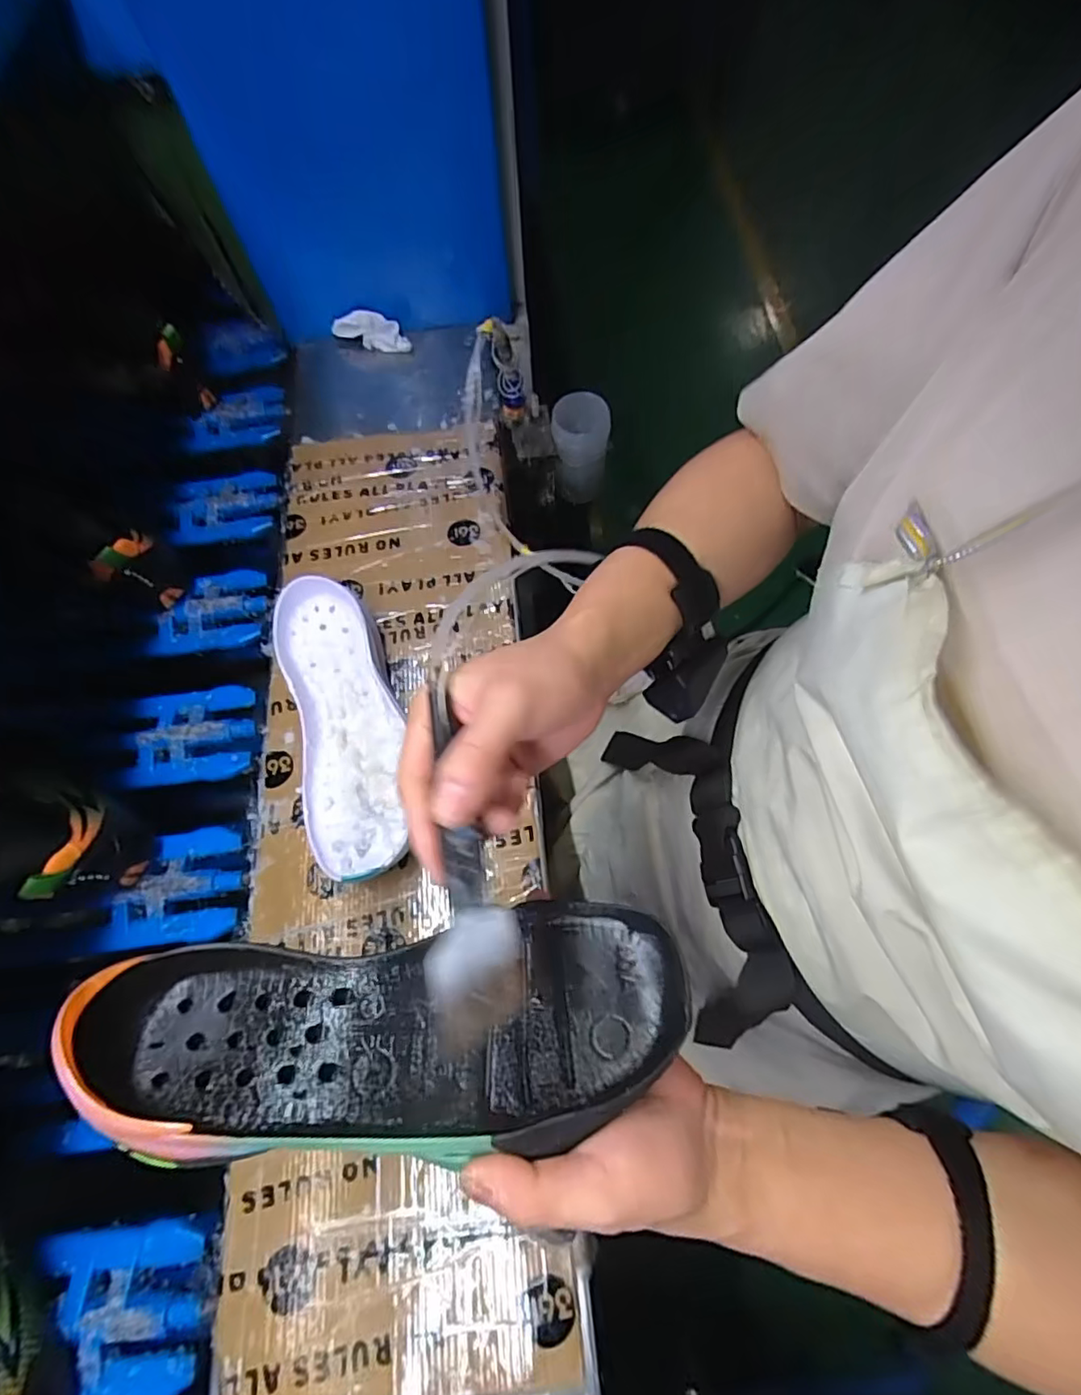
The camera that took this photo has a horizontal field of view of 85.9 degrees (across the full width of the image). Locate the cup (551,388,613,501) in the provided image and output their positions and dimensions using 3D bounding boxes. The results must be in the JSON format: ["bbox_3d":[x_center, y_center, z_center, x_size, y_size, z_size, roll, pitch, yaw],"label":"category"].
[{"bbox_3d":[0.054,-0.330,0.774,0.070,0.123,0.072,-1,68,2],"label":"cup"}]

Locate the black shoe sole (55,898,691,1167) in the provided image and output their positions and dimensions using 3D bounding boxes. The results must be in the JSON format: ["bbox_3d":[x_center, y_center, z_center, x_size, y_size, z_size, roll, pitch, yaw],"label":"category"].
[{"bbox_3d":[-0.067,0.155,0.274,0.271,0.044,0.094,-3,68,-5],"label":"black shoe sole"}]

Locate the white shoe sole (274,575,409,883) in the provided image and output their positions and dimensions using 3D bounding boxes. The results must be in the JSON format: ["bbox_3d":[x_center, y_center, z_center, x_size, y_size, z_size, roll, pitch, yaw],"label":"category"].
[{"bbox_3d":[-0.160,0.023,0.491,0.093,0.054,0.261,-17,68,-5],"label":"white shoe sole"}]

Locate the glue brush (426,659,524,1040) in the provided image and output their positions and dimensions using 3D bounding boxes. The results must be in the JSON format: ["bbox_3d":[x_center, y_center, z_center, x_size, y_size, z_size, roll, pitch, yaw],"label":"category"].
[{"bbox_3d":[-0.032,0.061,0.249,0.036,0.012,0.153,-7,74,-1],"label":"glue brush"}]

